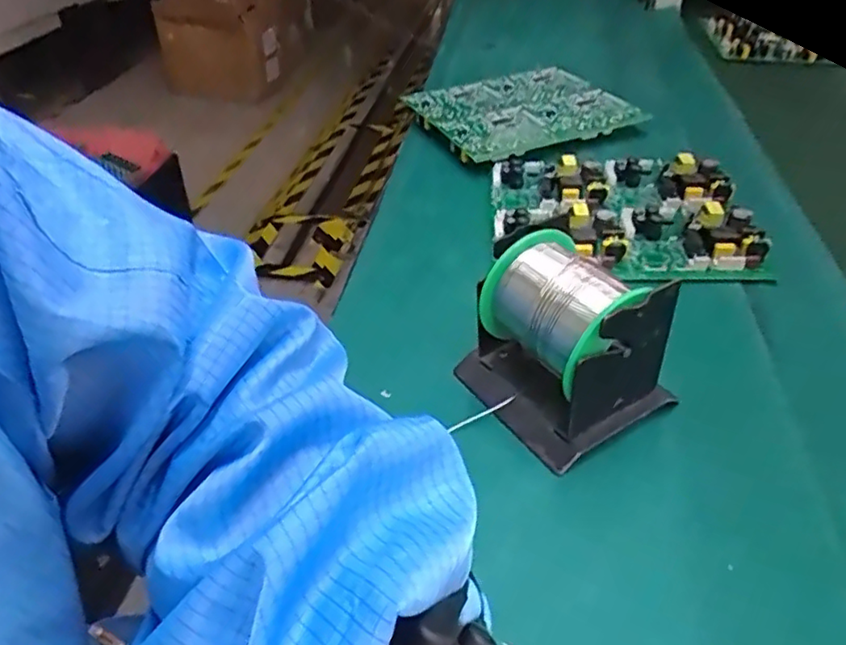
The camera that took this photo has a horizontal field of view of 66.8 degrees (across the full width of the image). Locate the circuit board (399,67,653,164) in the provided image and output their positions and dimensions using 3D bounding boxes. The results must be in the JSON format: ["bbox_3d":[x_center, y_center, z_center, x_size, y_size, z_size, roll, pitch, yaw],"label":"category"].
[{"bbox_3d":[0.101,-0.206,0.626,0.176,0.027,0.176,-16,42,-19],"label":"circuit board"}]

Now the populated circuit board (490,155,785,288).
[{"bbox_3d":[0.150,-0.088,0.492,0.189,0.024,0.148,3,39,5],"label":"populated circuit board"}]

